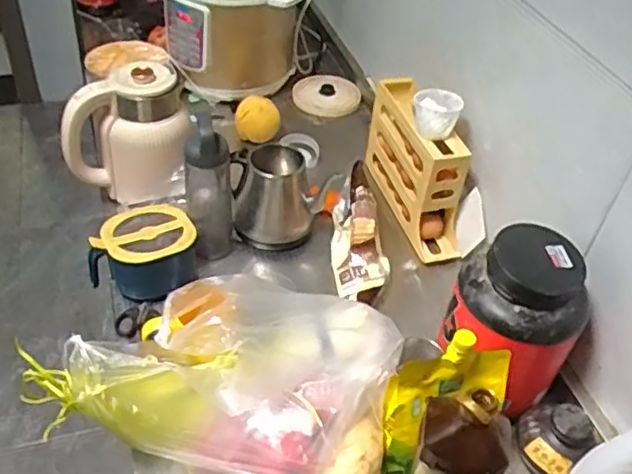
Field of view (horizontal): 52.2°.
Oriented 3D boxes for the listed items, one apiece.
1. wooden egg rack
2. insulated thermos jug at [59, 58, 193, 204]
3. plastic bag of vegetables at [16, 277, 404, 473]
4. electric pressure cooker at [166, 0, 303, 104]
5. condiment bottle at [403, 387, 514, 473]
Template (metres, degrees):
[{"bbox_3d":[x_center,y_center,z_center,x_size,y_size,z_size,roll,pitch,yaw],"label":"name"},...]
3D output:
[{"bbox_3d":[0.169,-0.114,1.120,0.091,0.195,0.284,-9,45,-16],"label":"wooden egg rack"},{"bbox_3d":[-0.304,-0.150,1.045,0.199,0.198,0.161,-10,46,-17],"label":"insulated thermos jug"},{"bbox_3d":[-0.102,0.160,0.787,0.389,0.141,0.274,14,44,7],"label":"plastic bag of vegetables"},{"bbox_3d":[-0.179,-0.449,1.357,0.267,0.341,0.274,-7,45,-14],"label":"electric pressure cooker"},{"bbox_3d":[0.137,0.241,0.663,0.088,0.260,0.060,21,45,15],"label":"condiment bottle"}]

